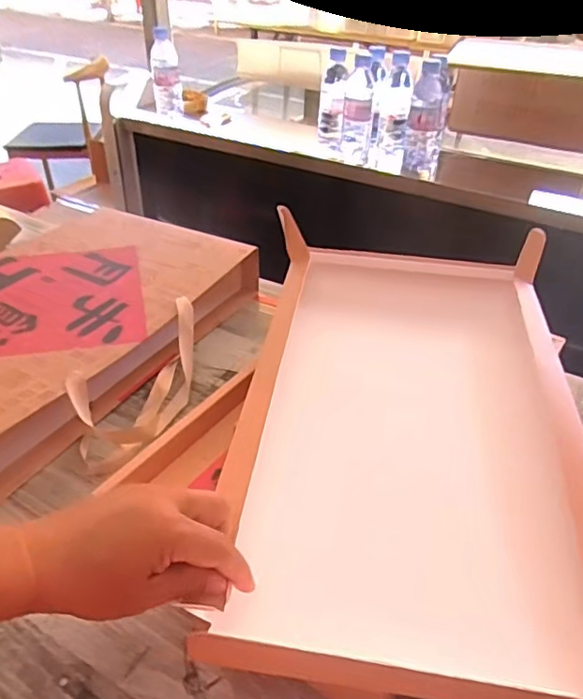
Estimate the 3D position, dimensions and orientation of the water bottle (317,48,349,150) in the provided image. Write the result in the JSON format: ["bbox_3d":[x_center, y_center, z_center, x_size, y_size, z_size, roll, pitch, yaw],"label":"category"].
[{"bbox_3d":[0.081,-0.489,1.118,0.051,0.161,0.060,0,38,-2],"label":"water bottle"}]

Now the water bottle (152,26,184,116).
[{"bbox_3d":[-0.271,-0.596,1.239,0.059,0.168,0.059,-7,39,-10],"label":"water bottle"}]

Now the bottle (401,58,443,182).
[{"bbox_3d":[0.247,-0.416,1.056,0.066,0.196,0.056,9,39,10],"label":"bottle"}]

